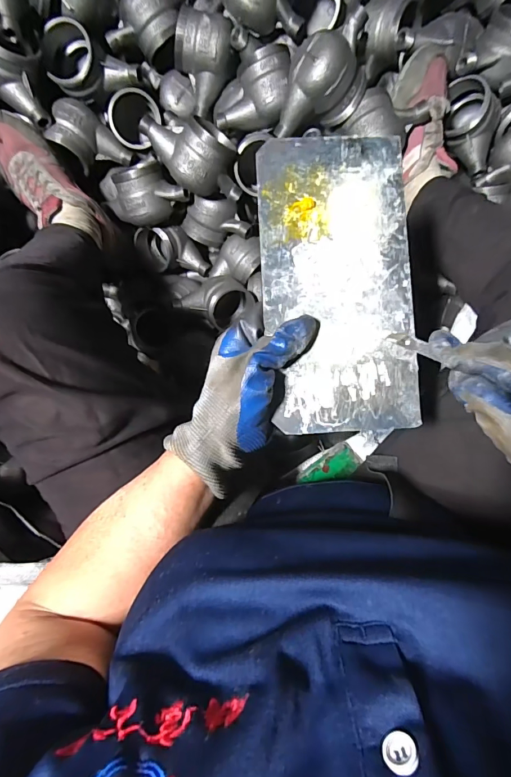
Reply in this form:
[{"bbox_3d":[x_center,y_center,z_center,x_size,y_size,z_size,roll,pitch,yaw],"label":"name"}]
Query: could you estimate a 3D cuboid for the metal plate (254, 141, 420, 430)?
[{"bbox_3d":[0.066,-0.084,0.305,0.117,0.009,0.232,-6,87,2],"label":"metal plate"}]

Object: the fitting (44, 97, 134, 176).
[{"bbox_3d":[-0.260,-0.378,0.591,0.109,0.061,0.072,35,92,-39],"label":"fitting"}]

